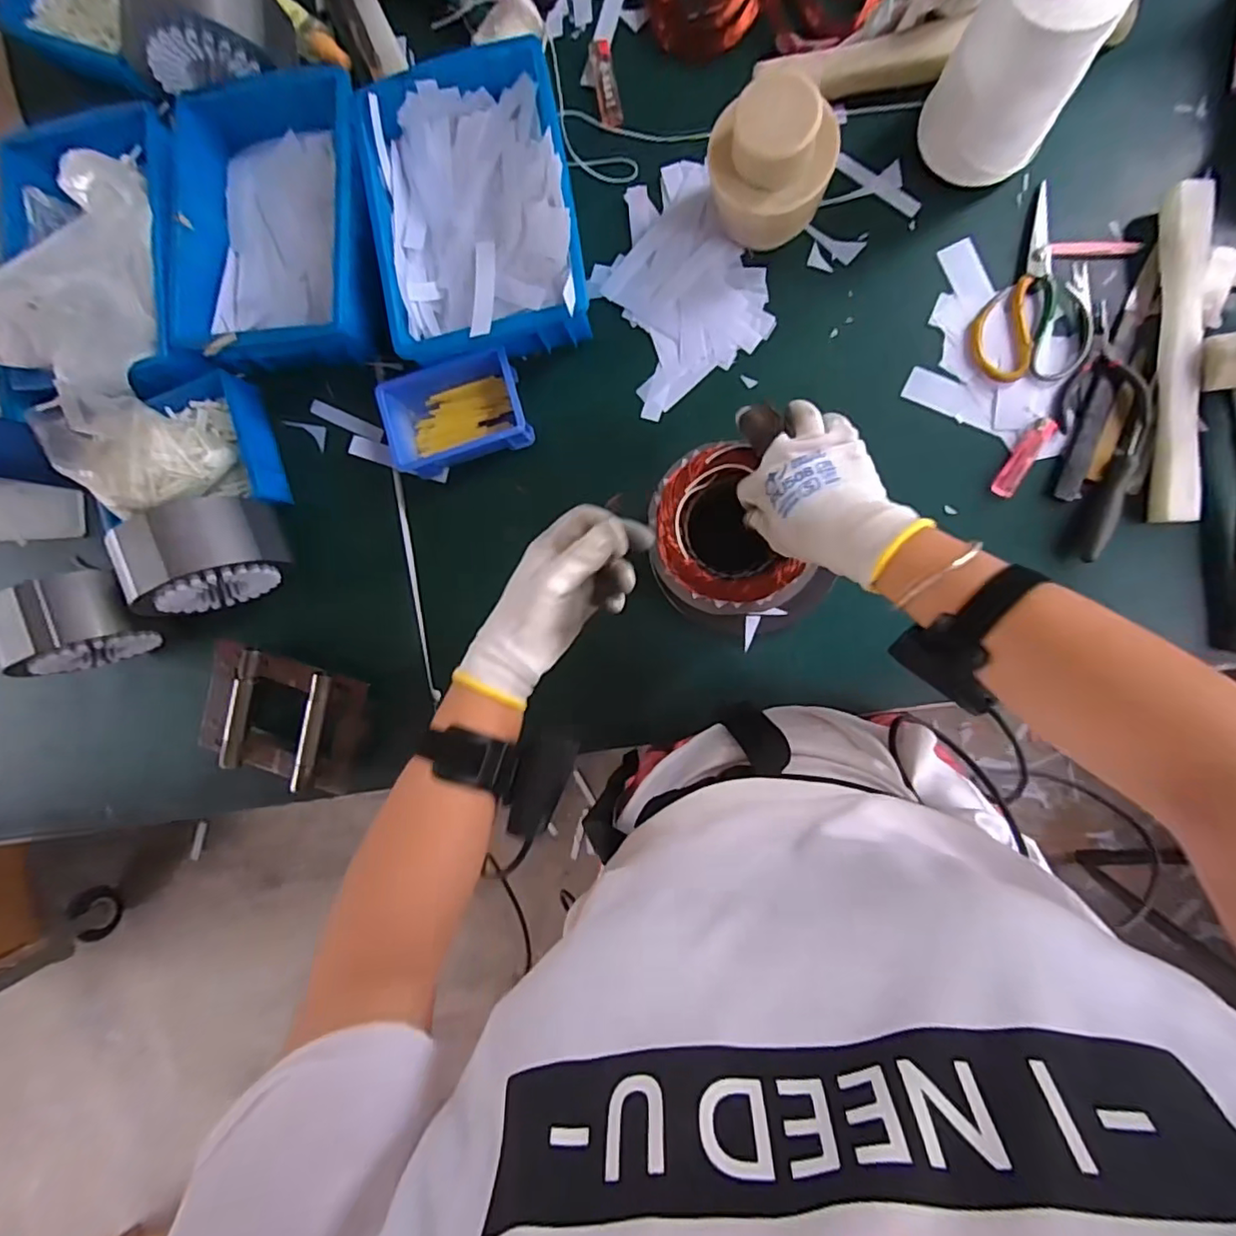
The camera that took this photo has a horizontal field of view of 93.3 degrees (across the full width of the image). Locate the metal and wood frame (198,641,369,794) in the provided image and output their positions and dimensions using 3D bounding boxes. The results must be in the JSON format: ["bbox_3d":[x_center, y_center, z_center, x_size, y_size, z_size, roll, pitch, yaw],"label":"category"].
[{"bbox_3d":[-0.388,0.112,0.661,0.194,0.031,0.135,16,95,8],"label":"metal and wood frame"}]

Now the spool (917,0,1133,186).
[{"bbox_3d":[0.332,-0.460,0.488,0.102,0.169,0.096,0,92,9],"label":"spool"}]

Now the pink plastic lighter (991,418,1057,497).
[{"bbox_3d":[0.398,-0.156,0.572,0.020,0.010,0.080,31,97,6],"label":"pink plastic lighter"}]

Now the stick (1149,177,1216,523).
[{"bbox_3d":[0.513,-0.236,0.533,0.034,0.033,0.292,-1,92,9],"label":"stick"}]

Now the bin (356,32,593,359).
[{"bbox_3d":[-0.144,-0.410,0.604,0.206,0.089,0.284,-10,91,9],"label":"bin"}]

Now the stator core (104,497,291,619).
[{"bbox_3d":[-0.433,-0.061,0.613,0.149,0.126,0.082,-25,88,9],"label":"stator core"}]

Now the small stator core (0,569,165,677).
[{"bbox_3d":[-0.580,0.005,0.634,0.146,0.120,0.094,-16,90,9],"label":"small stator core"}]

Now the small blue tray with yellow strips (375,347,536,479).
[{"bbox_3d":[-0.171,-0.222,0.634,0.145,0.061,0.101,-14,90,9],"label":"small blue tray with yellow strips"}]

